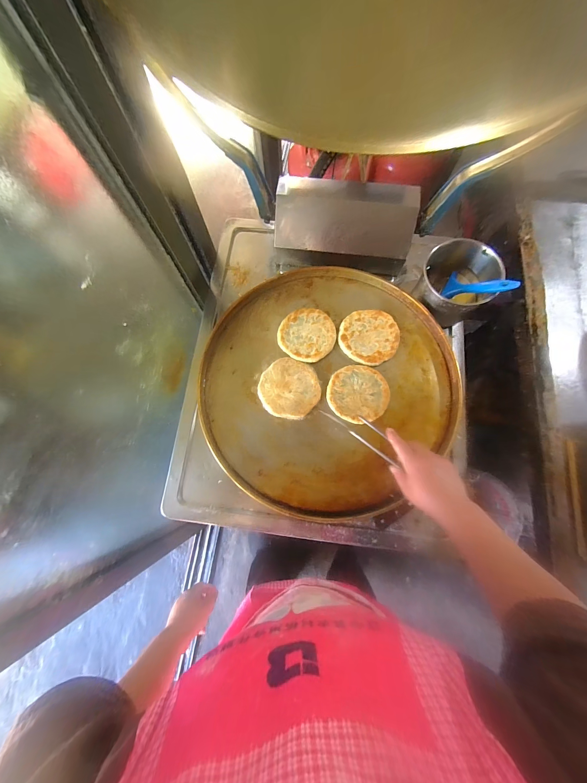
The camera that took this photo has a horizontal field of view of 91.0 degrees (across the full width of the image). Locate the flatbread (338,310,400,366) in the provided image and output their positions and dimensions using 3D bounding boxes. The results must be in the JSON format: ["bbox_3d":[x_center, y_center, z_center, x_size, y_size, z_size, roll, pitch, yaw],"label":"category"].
[{"bbox_3d":[0.163,-0.119,0.614,0.121,0.007,0.121,0,76,0],"label":"flatbread"}]

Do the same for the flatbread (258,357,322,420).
[{"bbox_3d":[-0.007,-0.007,0.598,0.122,0.011,0.121,0,76,0],"label":"flatbread"}]

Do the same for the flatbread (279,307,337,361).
[{"bbox_3d":[0.030,-0.124,0.621,0.118,0.008,0.119,0,76,0],"label":"flatbread"}]

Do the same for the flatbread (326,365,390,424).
[{"bbox_3d":[0.132,0.005,0.591,0.123,0.008,0.116,0,76,0],"label":"flatbread"}]

